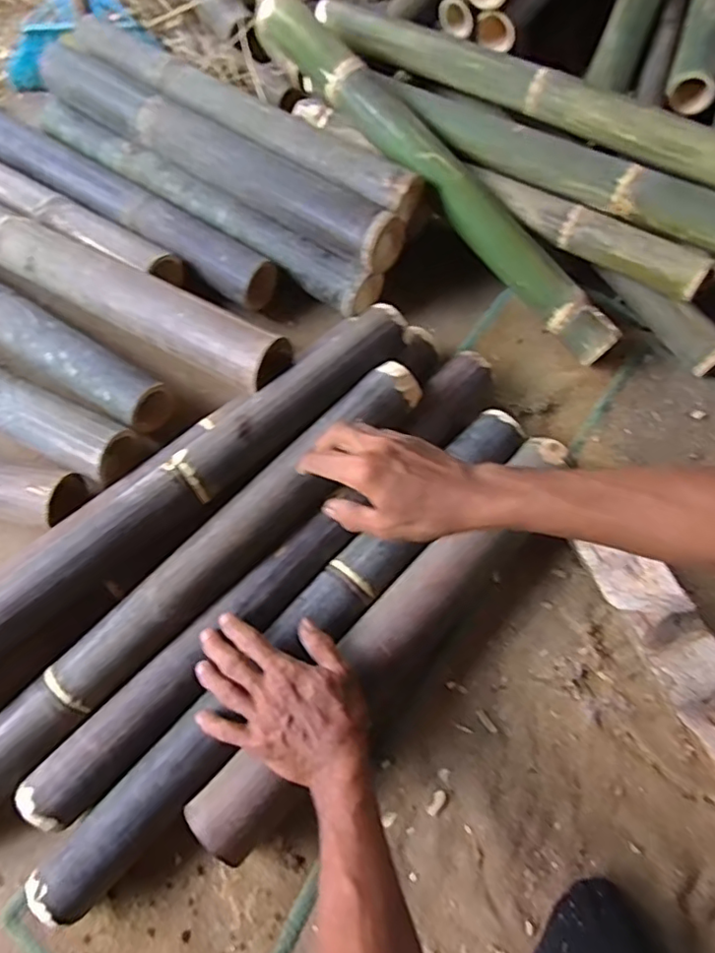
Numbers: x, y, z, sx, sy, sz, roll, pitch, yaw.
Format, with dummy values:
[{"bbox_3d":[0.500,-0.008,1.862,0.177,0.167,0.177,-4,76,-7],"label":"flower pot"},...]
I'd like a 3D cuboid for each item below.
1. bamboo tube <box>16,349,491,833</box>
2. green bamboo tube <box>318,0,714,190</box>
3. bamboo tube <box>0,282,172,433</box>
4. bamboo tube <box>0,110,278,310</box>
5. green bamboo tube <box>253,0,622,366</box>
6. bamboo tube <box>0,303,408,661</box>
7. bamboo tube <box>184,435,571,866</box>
[{"bbox_3d":[-0.069,0.088,0.620,0.059,0.061,0.651,39,72,18],"label":"bamboo tube"},{"bbox_3d":[0.223,-0.544,0.799,0.665,0.056,0.056,35,71,14],"label":"green bamboo tube"},{"bbox_3d":[-0.548,-0.261,0.800,0.713,0.062,0.076,31,70,13],"label":"bamboo tube"},{"bbox_3d":[-0.428,-0.451,0.888,0.719,0.072,0.077,33,70,13],"label":"bamboo tube"},{"bbox_3d":[0.103,-0.416,0.794,0.069,0.063,0.676,-41,86,-16],"label":"green bamboo tube"},{"bbox_3d":[-0.203,0.024,0.611,0.660,0.050,0.072,-39,72,-15],"label":"bamboo tube"},{"bbox_3d":[0.047,0.152,0.602,0.066,0.074,0.520,40,74,18],"label":"bamboo tube"}]

